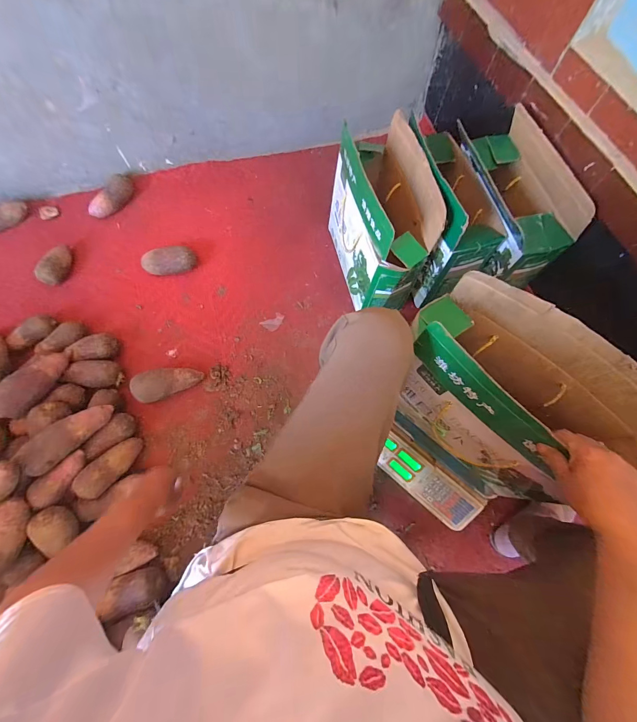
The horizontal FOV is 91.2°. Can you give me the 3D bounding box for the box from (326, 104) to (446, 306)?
[{"bbox_3d":[0.156,-0.360,0.816,0.158,0.325,0.377,-12,71,-6],"label":"box"}]

